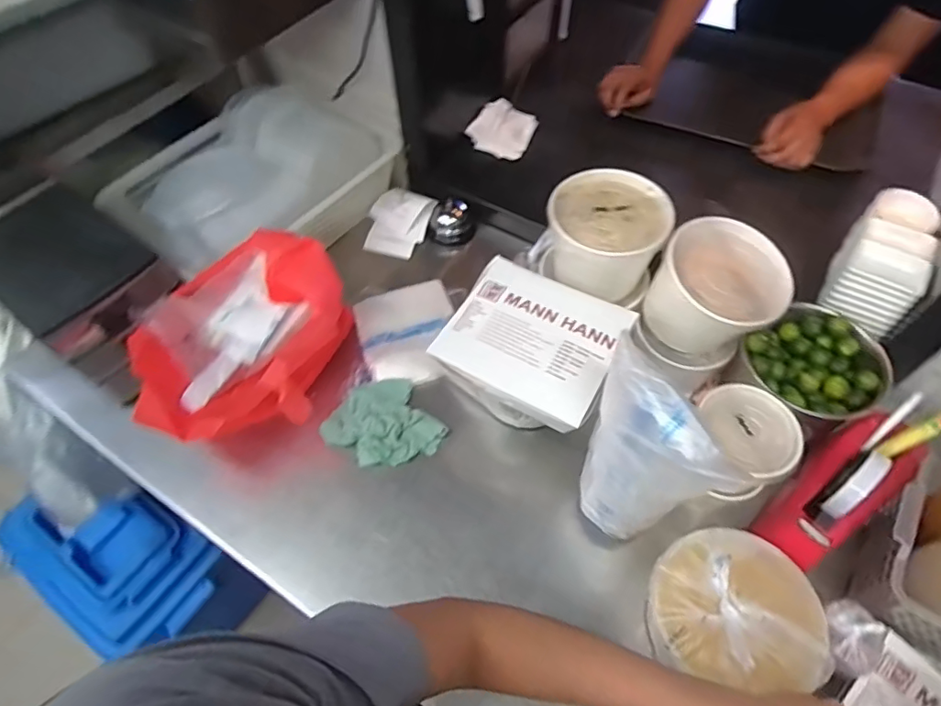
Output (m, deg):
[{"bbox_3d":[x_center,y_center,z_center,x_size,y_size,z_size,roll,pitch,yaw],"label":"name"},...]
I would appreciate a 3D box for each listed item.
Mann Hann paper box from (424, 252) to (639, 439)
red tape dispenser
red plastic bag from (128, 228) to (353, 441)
[{"bbox_3d":[0.069,-0.017,0.587,0.177,0.028,0.154,26,61,17],"label":"Mann Hann paper box"},{"bbox_3d":[0.383,0.148,0.569,0.180,0.109,0.071,-41,64,-8],"label":"red tape dispenser"},{"bbox_3d":[-0.266,-0.005,0.661,0.174,0.160,0.248,4,57,4],"label":"red plastic bag"}]

